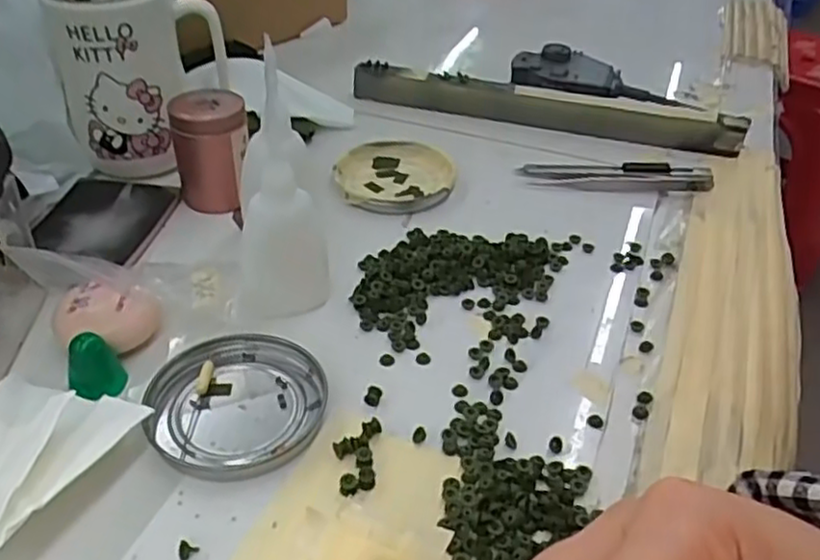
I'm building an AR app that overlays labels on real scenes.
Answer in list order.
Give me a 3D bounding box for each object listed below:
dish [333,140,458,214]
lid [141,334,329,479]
[{"bbox_3d":[-0.010,-0.071,0.489,0.077,0.008,0.082,2,39,-2],"label":"dish"},{"bbox_3d":[-0.077,0.055,0.328,0.077,0.011,0.071,2,39,-2],"label":"lid"}]

